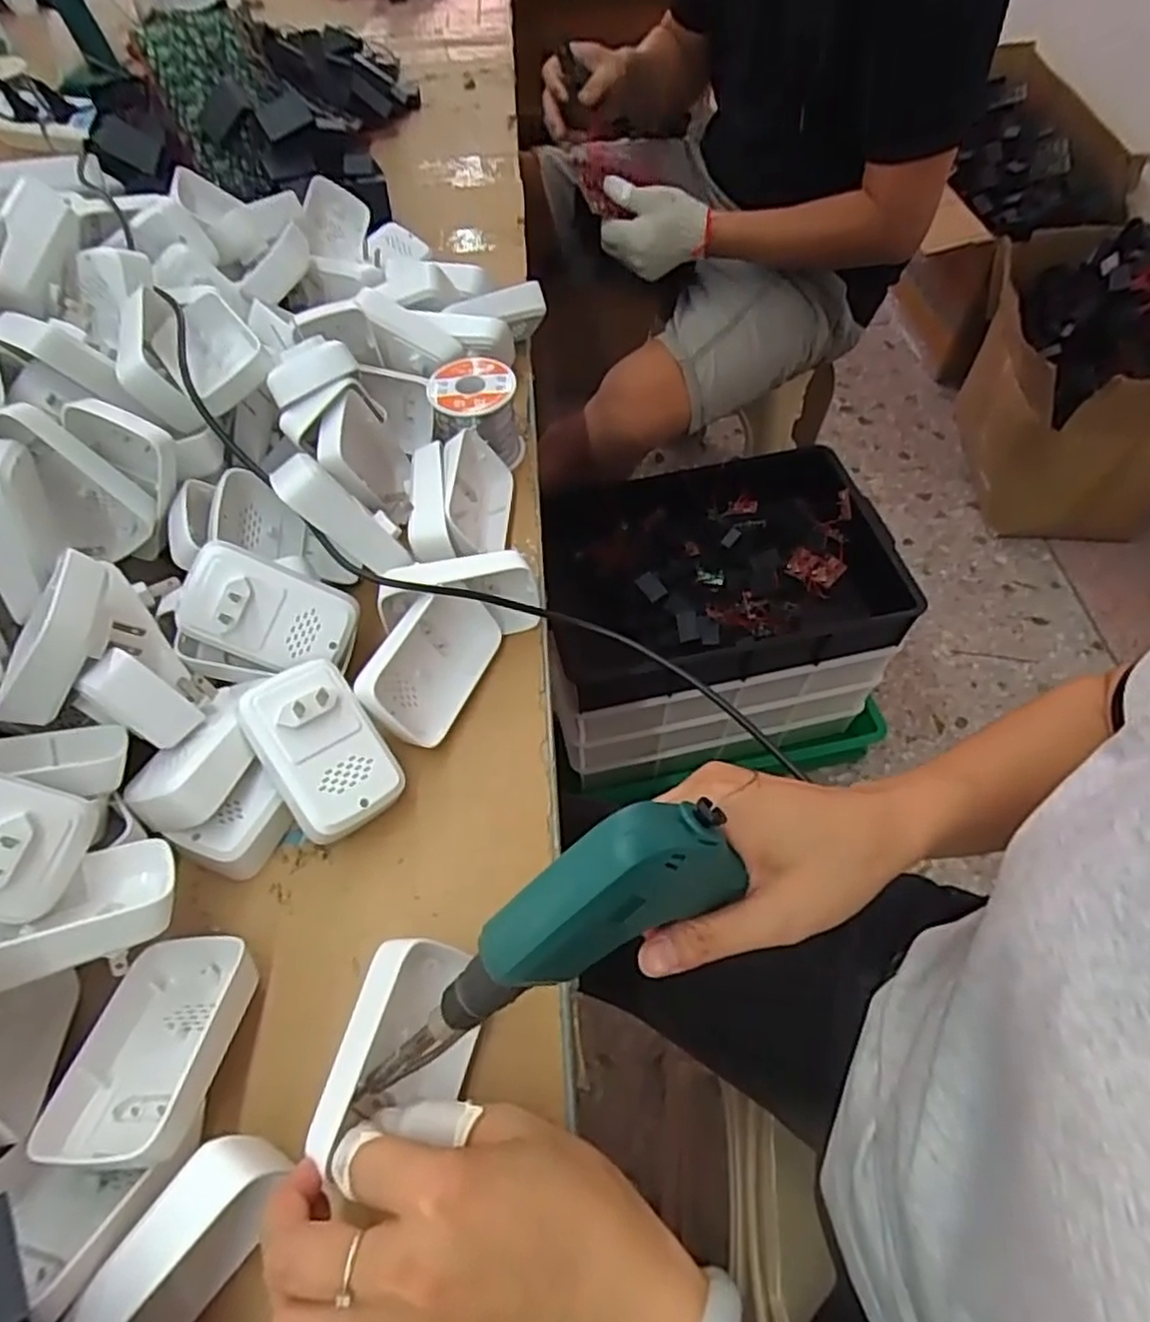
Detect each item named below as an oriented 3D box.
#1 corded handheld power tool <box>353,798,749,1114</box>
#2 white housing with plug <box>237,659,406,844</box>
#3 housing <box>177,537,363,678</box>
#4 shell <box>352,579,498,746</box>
[{"bbox_3d":[-0.021,0.114,0.282,0.177,0.041,0.033,-40,59,13],"label":"corded handheld power tool"},{"bbox_3d":[-0.135,0.046,0.390,0.059,0.024,0.090,-33,89,-33],"label":"white housing with plug"},{"bbox_3d":[-0.177,-0.028,0.422,0.090,0.025,0.058,21,93,-21],"label":"housing"},{"bbox_3d":[-0.086,0.000,0.438,0.061,0.026,0.097,38,60,-17],"label":"shell"}]

